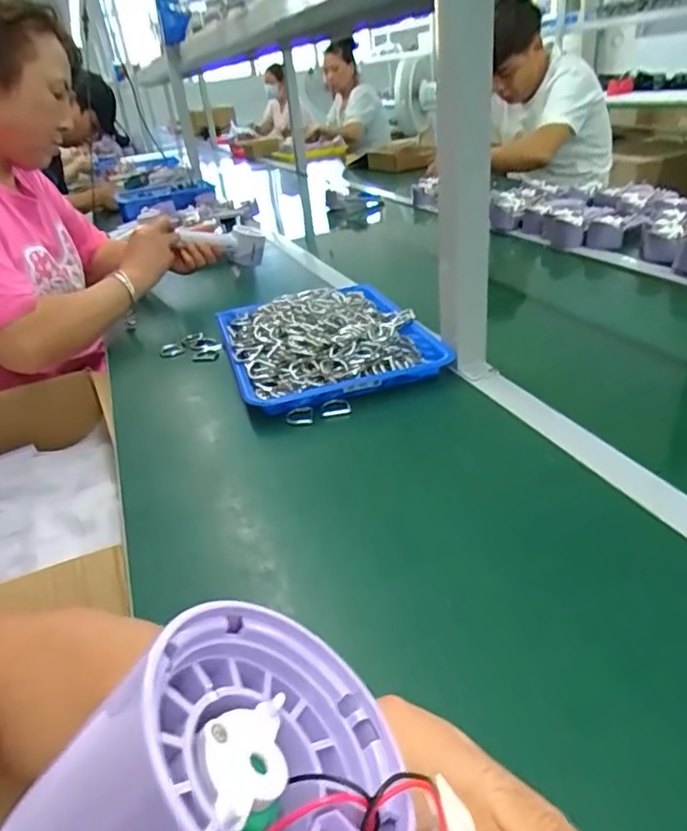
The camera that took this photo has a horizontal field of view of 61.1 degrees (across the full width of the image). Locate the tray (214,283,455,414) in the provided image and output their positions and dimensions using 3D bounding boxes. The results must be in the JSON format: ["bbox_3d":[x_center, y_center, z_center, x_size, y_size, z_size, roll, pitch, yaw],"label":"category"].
[{"bbox_3d":[-0.029,-0.112,0.787,0.259,0.070,0.326,-14,31,-12],"label":"tray"}]

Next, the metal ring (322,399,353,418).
[{"bbox_3d":[-0.009,-0.007,0.651,0.034,0.009,0.034,-5,30,3],"label":"metal ring"}]

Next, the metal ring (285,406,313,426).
[{"bbox_3d":[-0.050,0.002,0.645,0.030,0.010,0.030,-5,30,3],"label":"metal ring"}]

